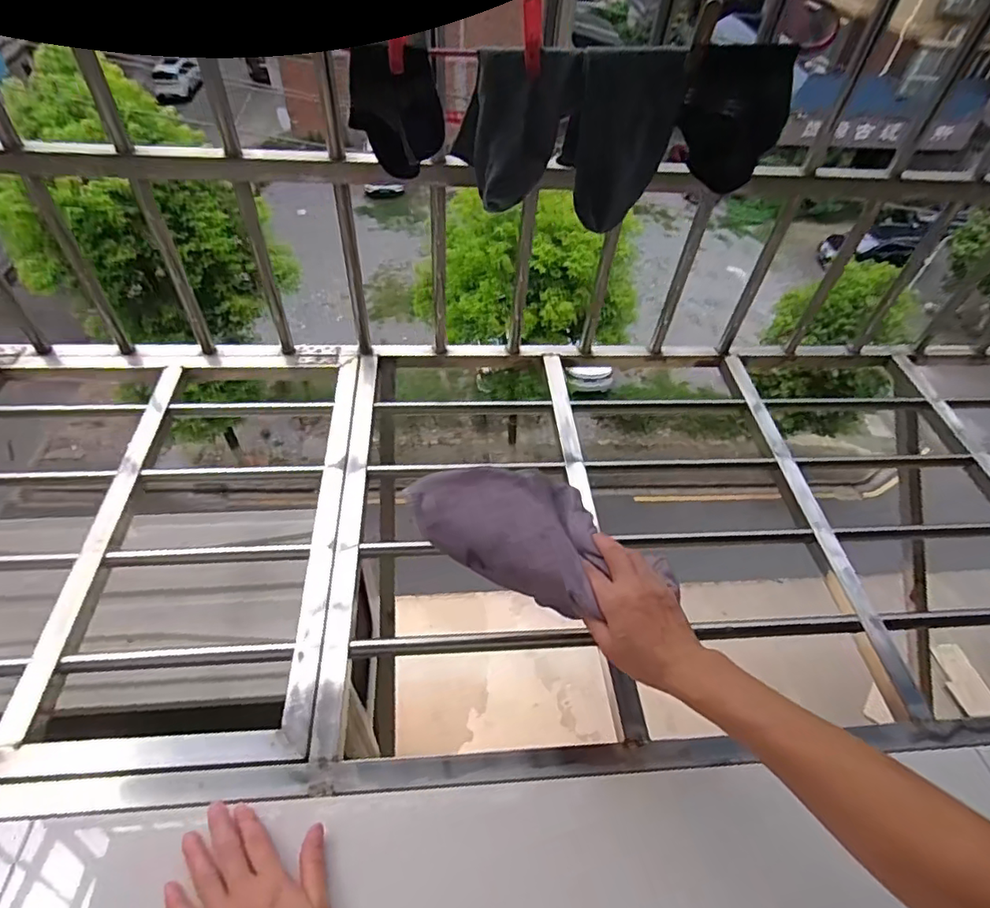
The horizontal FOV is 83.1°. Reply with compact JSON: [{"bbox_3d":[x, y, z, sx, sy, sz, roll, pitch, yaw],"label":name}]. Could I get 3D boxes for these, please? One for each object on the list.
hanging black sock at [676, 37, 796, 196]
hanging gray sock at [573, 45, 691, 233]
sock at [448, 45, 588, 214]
[{"bbox_3d":[0.201,-0.284,0.476,0.084,0.108,0.015,11,50,4],"label":"hanging black sock"},{"bbox_3d":[0.112,-0.276,0.496,0.083,0.140,0.018,14,51,6],"label":"hanging gray sock"},{"bbox_3d":[0.018,-0.295,0.512,0.108,0.122,0.031,11,50,4],"label":"sock"}]

